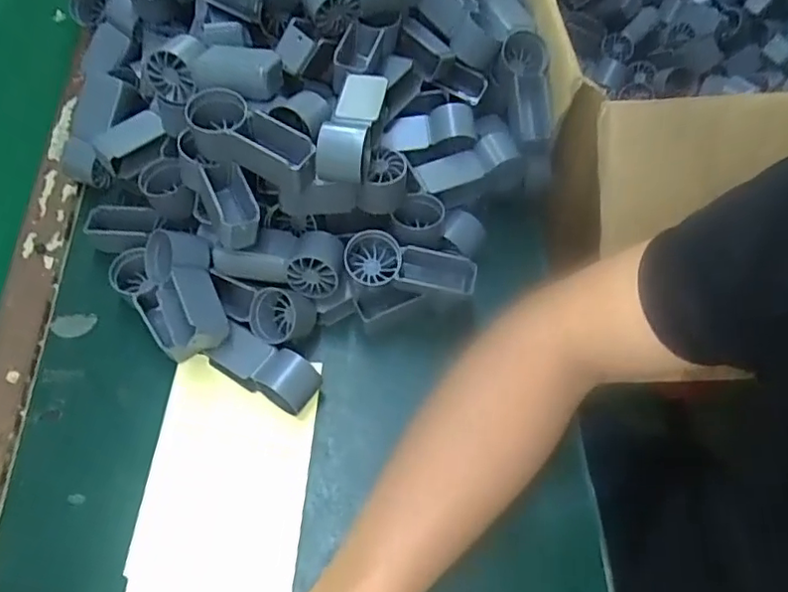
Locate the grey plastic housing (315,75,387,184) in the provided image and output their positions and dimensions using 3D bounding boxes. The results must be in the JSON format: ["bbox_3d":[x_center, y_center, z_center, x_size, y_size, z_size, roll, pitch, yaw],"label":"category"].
[{"bbox_3d":[-0.030,-0.118,0.417,0.034,0.036,0.091,7,47,4],"label":"grey plastic housing"}]

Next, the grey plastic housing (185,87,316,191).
[{"bbox_3d":[-0.097,-0.107,0.407,0.098,0.031,0.041,23,64,12],"label":"grey plastic housing"}]

